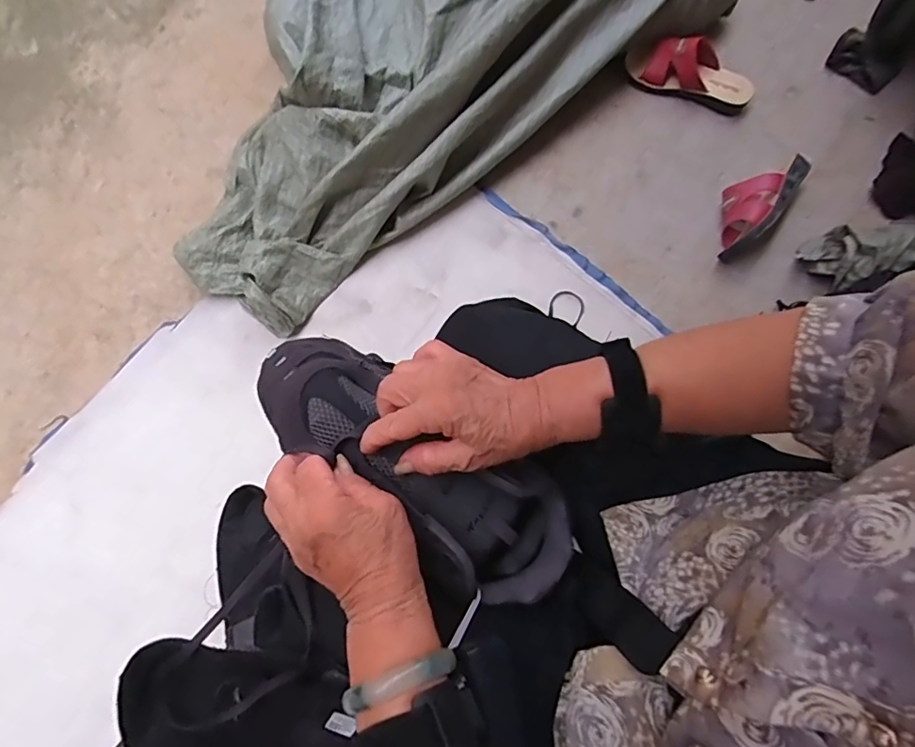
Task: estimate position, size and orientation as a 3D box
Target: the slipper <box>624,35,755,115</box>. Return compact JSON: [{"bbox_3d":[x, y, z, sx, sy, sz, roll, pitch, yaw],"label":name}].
[{"bbox_3d":[0.433,-0.563,0.974,0.237,0.087,0.093,20,78,6],"label":"slipper"}]

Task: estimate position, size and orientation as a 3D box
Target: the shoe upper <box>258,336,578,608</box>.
[{"bbox_3d":[-0.042,0.063,0.408,0.289,0.074,0.098,36,80,7],"label":"shoe upper"}]

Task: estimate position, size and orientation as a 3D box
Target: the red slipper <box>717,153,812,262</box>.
[{"bbox_3d":[0.509,-0.296,0.898,0.096,0.075,0.217,34,79,9],"label":"red slipper"}]

